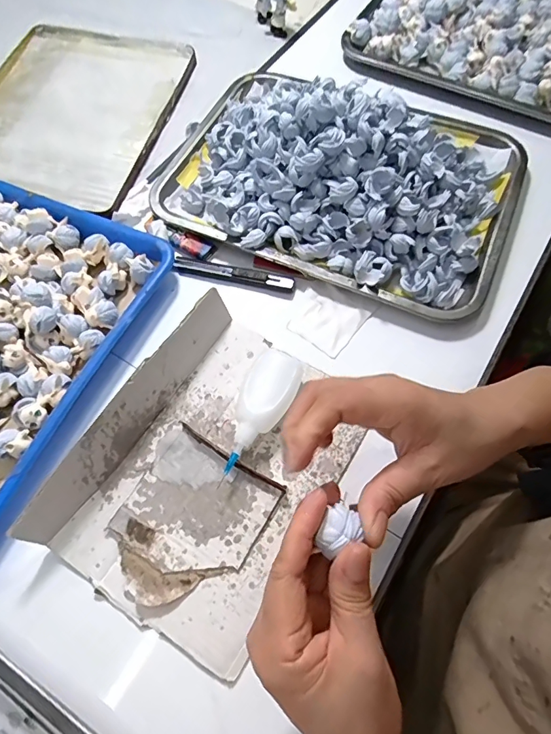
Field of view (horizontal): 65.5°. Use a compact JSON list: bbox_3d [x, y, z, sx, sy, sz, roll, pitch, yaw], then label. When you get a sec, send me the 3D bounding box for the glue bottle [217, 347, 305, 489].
[{"bbox_3d":[-0.011,0.033,0.349,0.041,0.031,0.119,22,68,9],"label":"glue bottle"}]

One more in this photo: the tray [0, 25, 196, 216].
[{"bbox_3d":[-0.250,-0.313,0.517,0.236,0.012,0.291,13,67,5],"label":"tray"}]

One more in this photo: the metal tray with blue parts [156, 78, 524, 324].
[{"bbox_3d":[0.067,-0.205,0.431,0.346,0.082,0.235,24,69,9],"label":"metal tray with blue parts"}]

